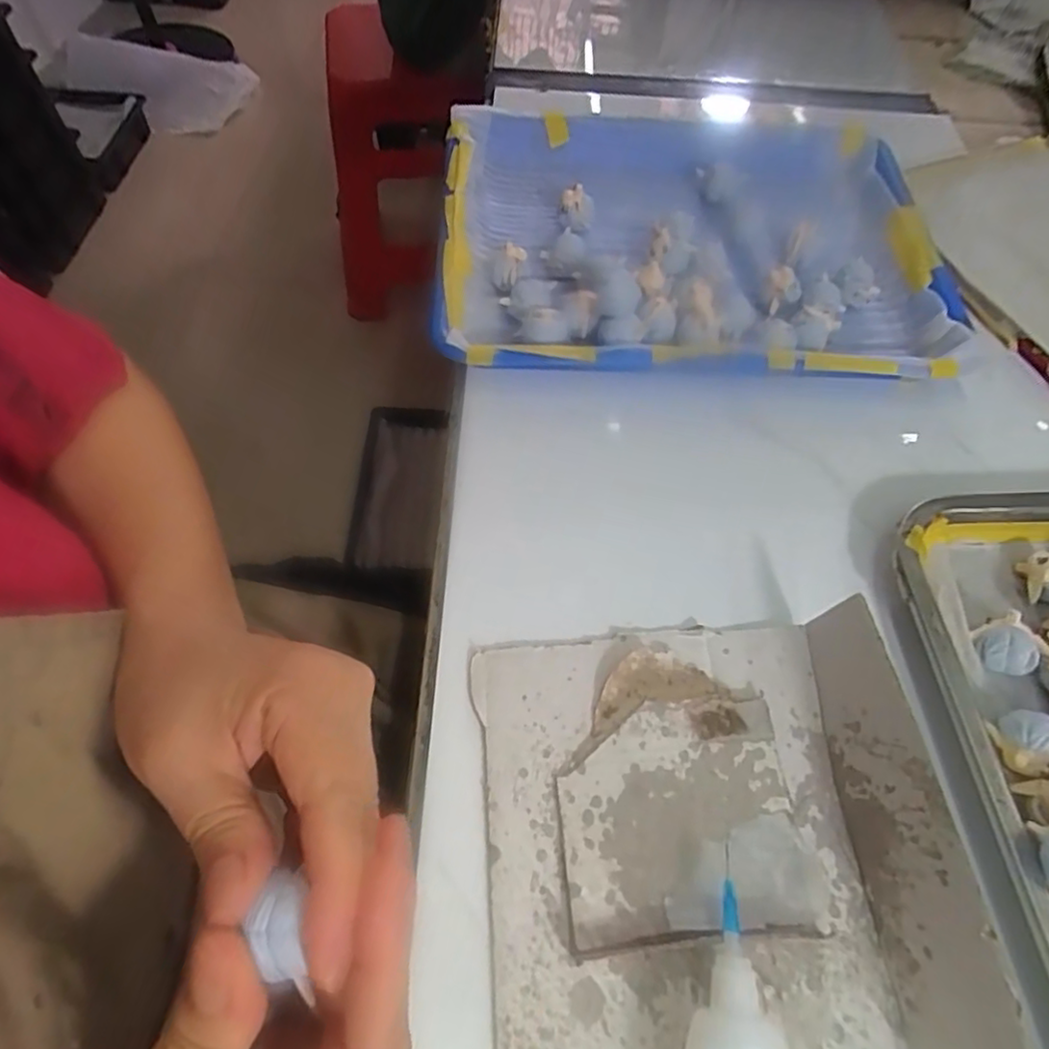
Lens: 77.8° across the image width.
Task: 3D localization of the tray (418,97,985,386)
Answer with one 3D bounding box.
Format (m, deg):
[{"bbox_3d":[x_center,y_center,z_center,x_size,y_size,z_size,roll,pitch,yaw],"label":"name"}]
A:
[{"bbox_3d":[0.114,-0.198,0.450,0.334,0.048,0.263,0,60,-2],"label":"tray"}]

